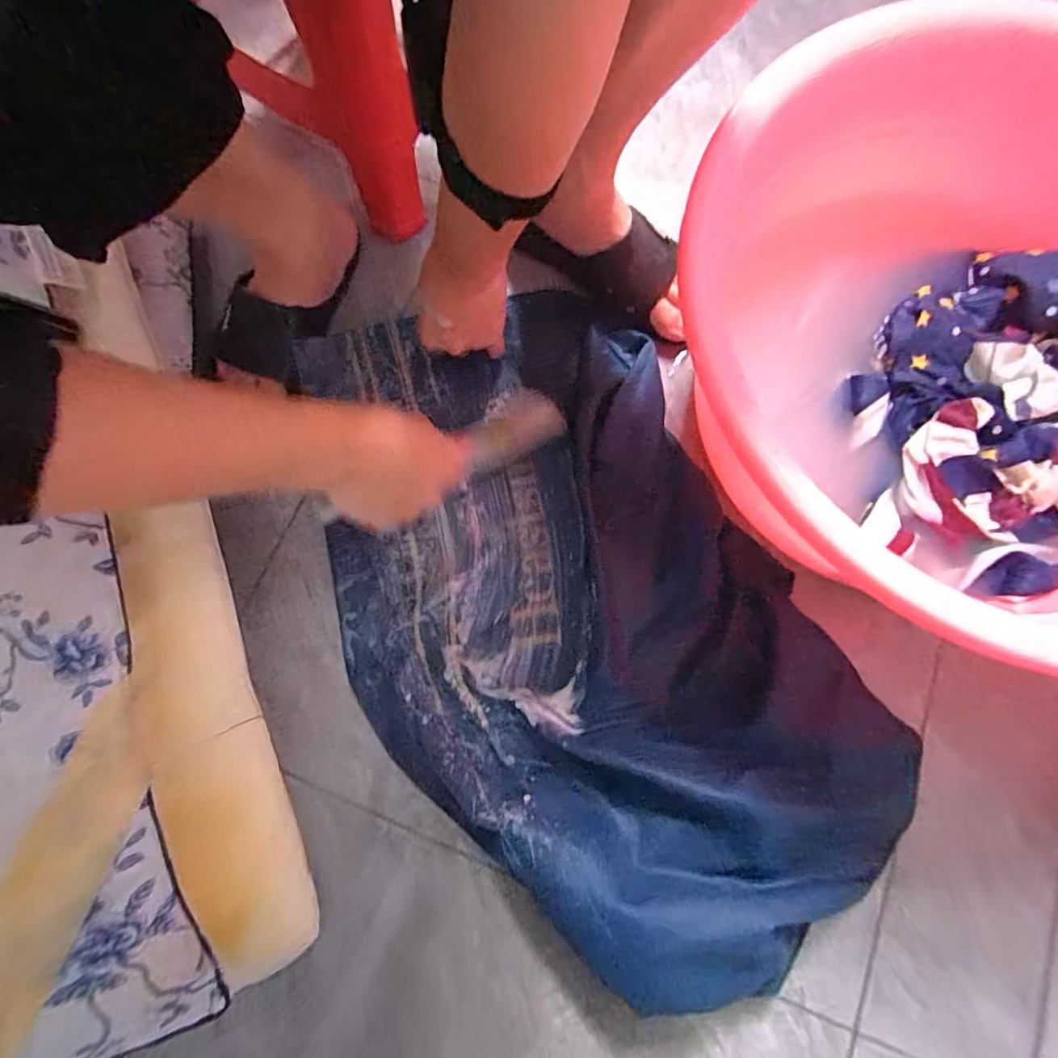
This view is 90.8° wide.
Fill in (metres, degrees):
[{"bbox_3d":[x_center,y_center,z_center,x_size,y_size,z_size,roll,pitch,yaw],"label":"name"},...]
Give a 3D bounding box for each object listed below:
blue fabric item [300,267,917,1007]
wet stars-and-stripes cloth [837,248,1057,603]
[{"bbox_3d":[0.022,0.048,0.451,0.370,0.073,0.595,-27,80,-7],"label":"blue fabric item"},{"bbox_3d":[0.388,-0.107,0.439,0.202,0.051,0.289,29,80,6],"label":"wet stars-and-stripes cloth"}]

